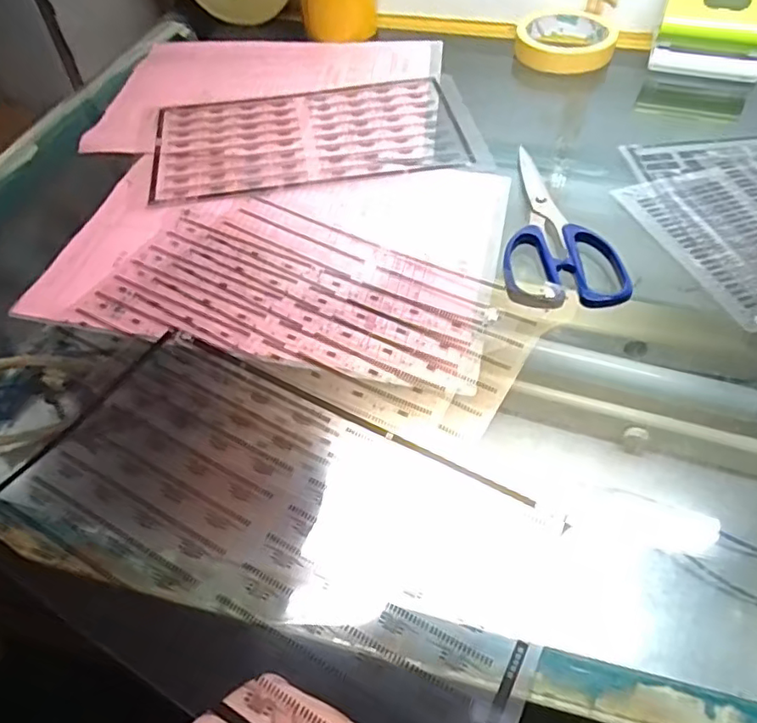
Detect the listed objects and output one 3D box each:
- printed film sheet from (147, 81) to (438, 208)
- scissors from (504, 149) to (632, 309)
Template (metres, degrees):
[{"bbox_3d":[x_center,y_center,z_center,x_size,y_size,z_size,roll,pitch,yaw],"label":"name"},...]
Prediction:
[{"bbox_3d":[-0.064,-0.194,0.499,0.242,0.006,0.148,-9,51,-6],"label":"printed film sheet"},{"bbox_3d":[0.117,-0.102,0.408,0.076,0.013,0.174,-4,51,0],"label":"scissors"}]

